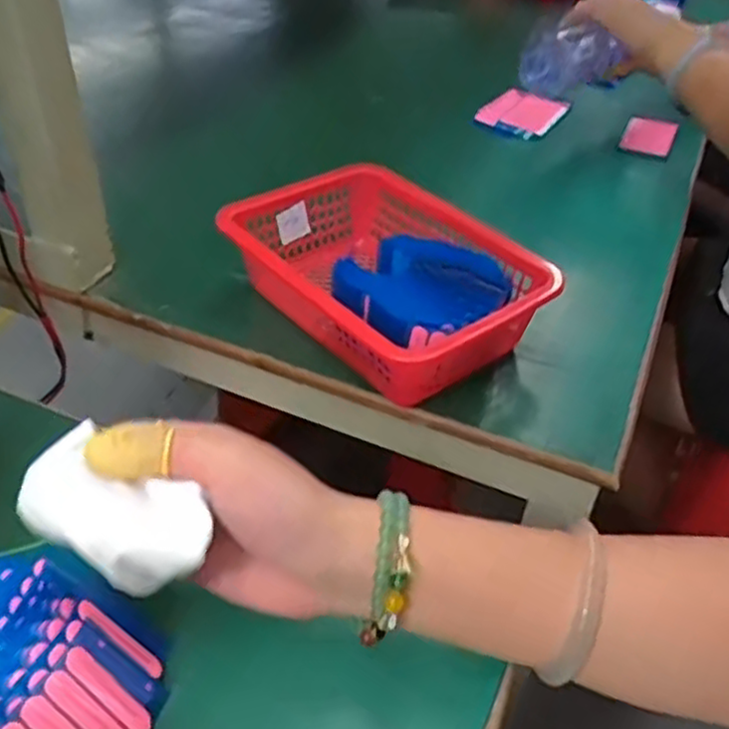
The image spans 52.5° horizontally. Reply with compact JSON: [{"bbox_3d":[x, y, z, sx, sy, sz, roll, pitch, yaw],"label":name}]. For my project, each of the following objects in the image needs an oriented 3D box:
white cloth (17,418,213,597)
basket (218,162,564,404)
[{"bbox_3d":[-0.100,0.060,0.297,0.071,0.031,0.041,21,43,19],"label":"white cloth"},{"bbox_3d":[0.012,-0.059,0.535,0.146,0.074,0.214,-26,49,-31],"label":"basket"}]

